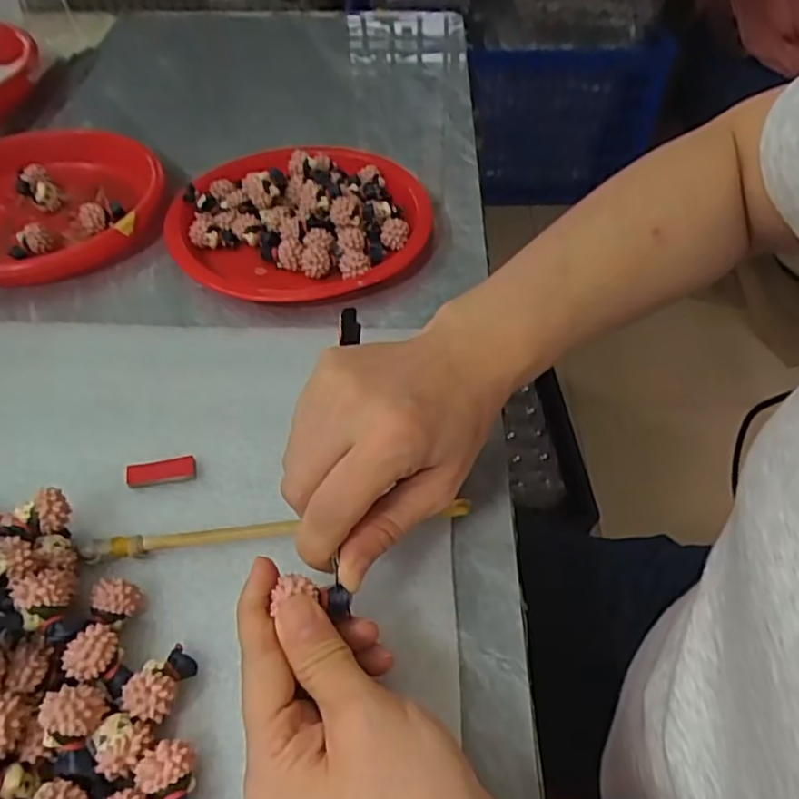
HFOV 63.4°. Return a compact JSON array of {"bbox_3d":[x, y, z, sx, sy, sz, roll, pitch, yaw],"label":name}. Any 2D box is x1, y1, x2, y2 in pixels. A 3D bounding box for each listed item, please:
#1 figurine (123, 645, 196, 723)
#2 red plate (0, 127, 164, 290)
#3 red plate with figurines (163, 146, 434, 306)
[{"bbox_3d":[-0.092,0.112,0.254,0.019,0.023,0.029,24,54,20],"label":"figurine"},{"bbox_3d":[-0.266,-0.142,0.470,0.176,0.026,0.160,0,49,0],"label":"red plate"},{"bbox_3d":[-0.071,-0.129,0.452,0.174,0.038,0.164,0,49,0],"label":"red plate with figurines"}]

